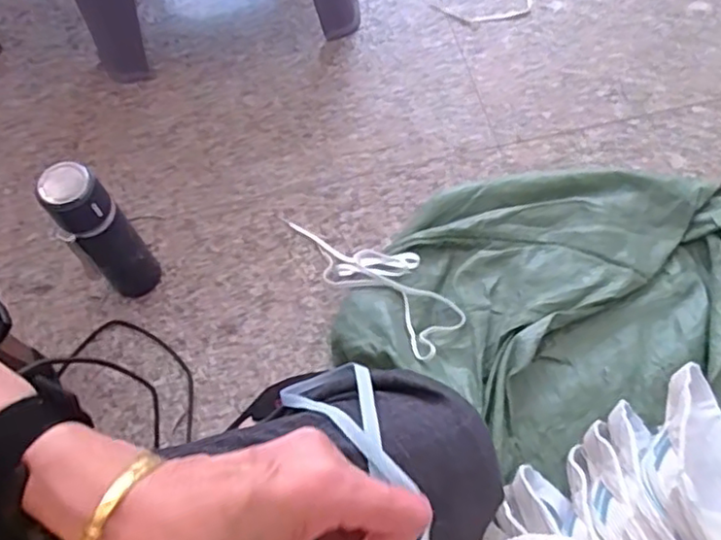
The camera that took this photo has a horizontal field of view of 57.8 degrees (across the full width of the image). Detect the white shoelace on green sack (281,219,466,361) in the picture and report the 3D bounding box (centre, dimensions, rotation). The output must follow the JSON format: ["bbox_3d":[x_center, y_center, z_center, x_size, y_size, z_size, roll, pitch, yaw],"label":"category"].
[{"bbox_3d":[0.015,-0.002,0.866,0.100,0.036,0.276,-42,71,-17],"label":"white shoelace on green sack"}]

